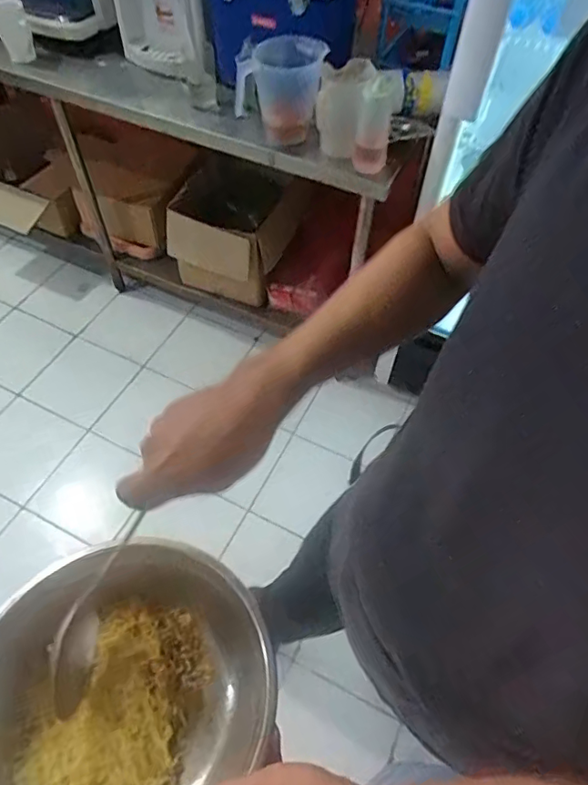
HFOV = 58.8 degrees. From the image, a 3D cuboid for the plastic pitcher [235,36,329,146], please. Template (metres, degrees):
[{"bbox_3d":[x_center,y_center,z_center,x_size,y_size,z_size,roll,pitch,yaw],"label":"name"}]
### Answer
[{"bbox_3d":[-0.033,-0.714,1.232,0.195,0.201,0.153,1,56,-1],"label":"plastic pitcher"}]

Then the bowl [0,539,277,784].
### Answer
[{"bbox_3d":[-0.148,0.268,0.458,0.267,0.118,0.240,-31,63,-23],"label":"bowl"}]

